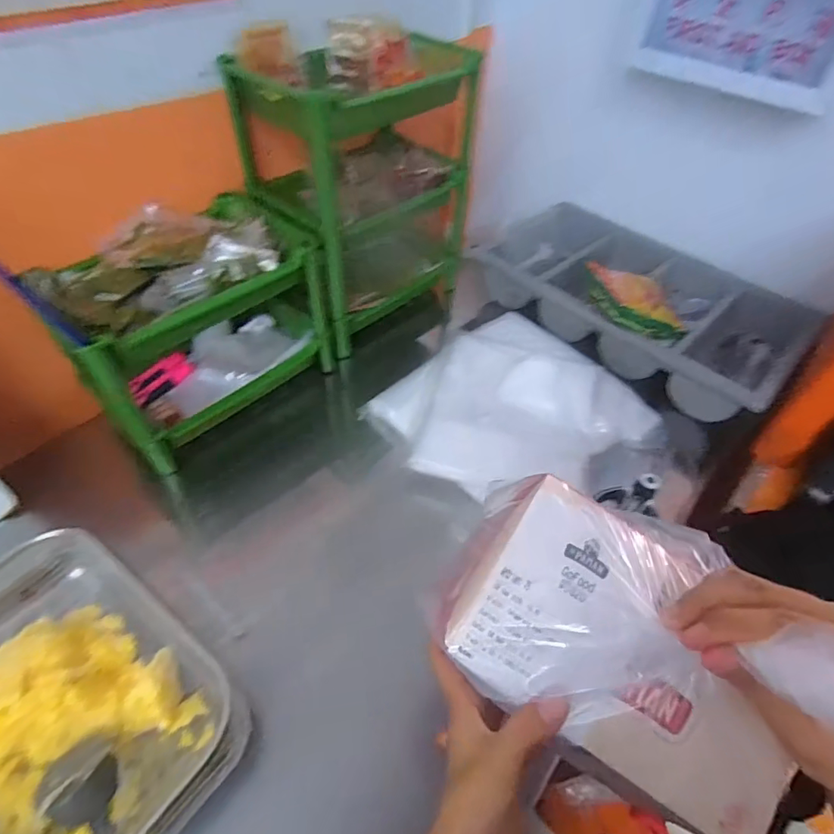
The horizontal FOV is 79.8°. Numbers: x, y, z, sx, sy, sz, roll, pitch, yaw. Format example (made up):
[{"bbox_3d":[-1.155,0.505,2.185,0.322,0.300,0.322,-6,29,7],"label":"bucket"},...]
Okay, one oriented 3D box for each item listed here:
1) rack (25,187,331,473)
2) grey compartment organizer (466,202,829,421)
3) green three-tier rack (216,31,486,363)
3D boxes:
[{"bbox_3d":[-0.290,-0.126,0.659,0.202,0.201,0.297,38,57,25],"label":"rack"},{"bbox_3d":[0.354,-0.198,0.835,0.267,0.115,0.502,-35,60,-28],"label":"grey compartment organizer"},{"bbox_3d":[-0.082,-0.321,0.775,0.199,0.388,0.296,37,57,25],"label":"green three-tier rack"}]

